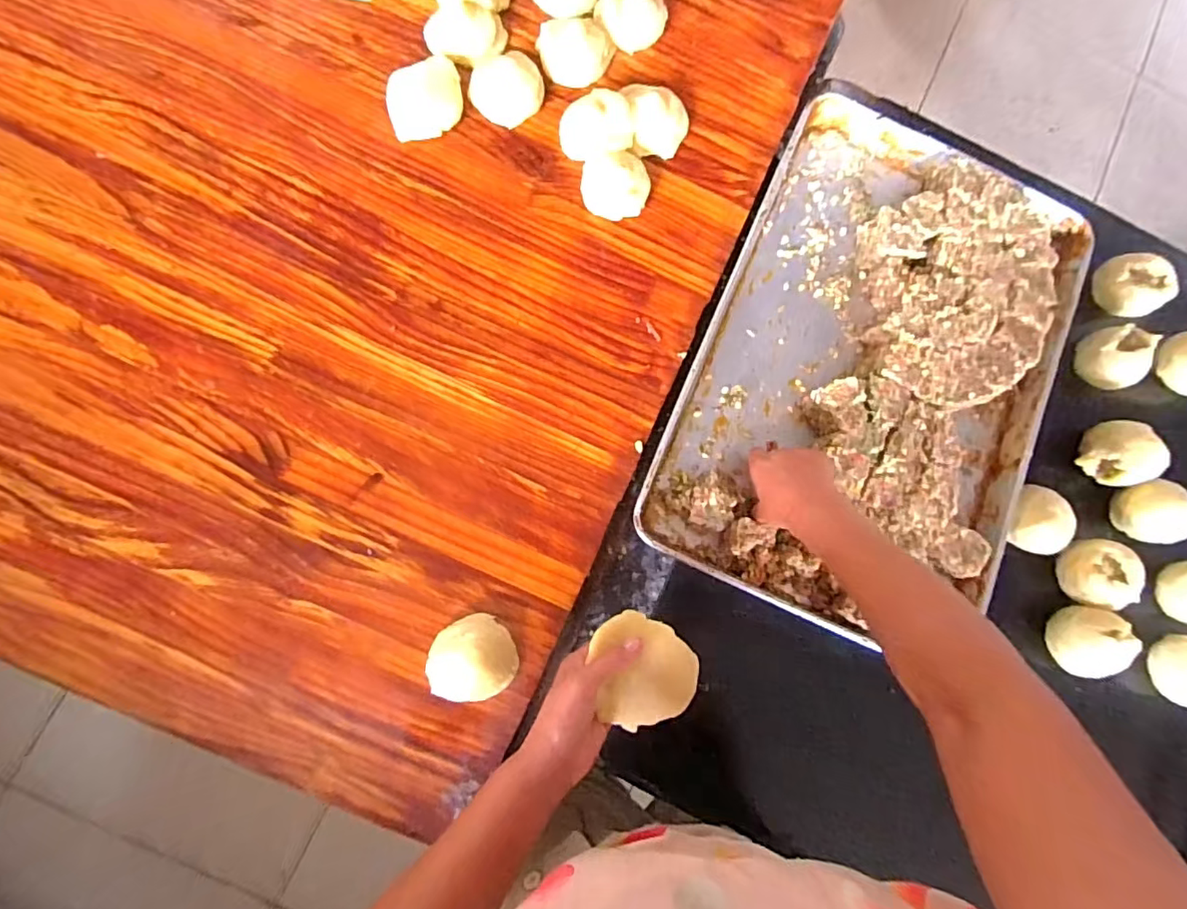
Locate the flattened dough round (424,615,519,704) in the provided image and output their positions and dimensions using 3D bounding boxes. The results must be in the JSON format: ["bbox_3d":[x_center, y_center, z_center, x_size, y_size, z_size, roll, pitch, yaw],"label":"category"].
[{"bbox_3d":[-0.121,0.202,0.544,0.086,0.028,0.077,-24,85,-9],"label":"flattened dough round"}]

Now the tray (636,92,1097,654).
[{"bbox_3d":[0.337,-0.100,0.660,0.396,0.064,0.604,25,80,-2],"label":"tray"}]

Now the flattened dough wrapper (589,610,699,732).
[{"bbox_3d":[0.045,0.188,0.484,0.084,0.026,0.099,-11,84,-7],"label":"flattened dough wrapper"}]

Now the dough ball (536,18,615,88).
[{"bbox_3d":[-0.021,-0.473,0.641,0.087,0.036,0.071,7,82,-5],"label":"dough ball"}]

